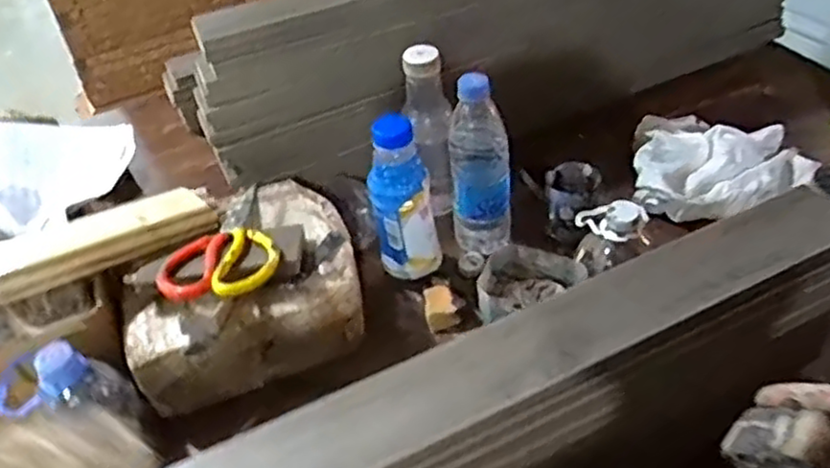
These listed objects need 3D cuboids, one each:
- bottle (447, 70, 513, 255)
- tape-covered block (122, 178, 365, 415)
[{"bbox_3d":[0.074,-0.060,0.812,0.070,0.227,0.066,-1,42,7],"label":"bottle"},{"bbox_3d":[-0.176,0.049,0.759,0.234,0.110,0.189,-17,43,-10],"label":"tape-covered block"}]

